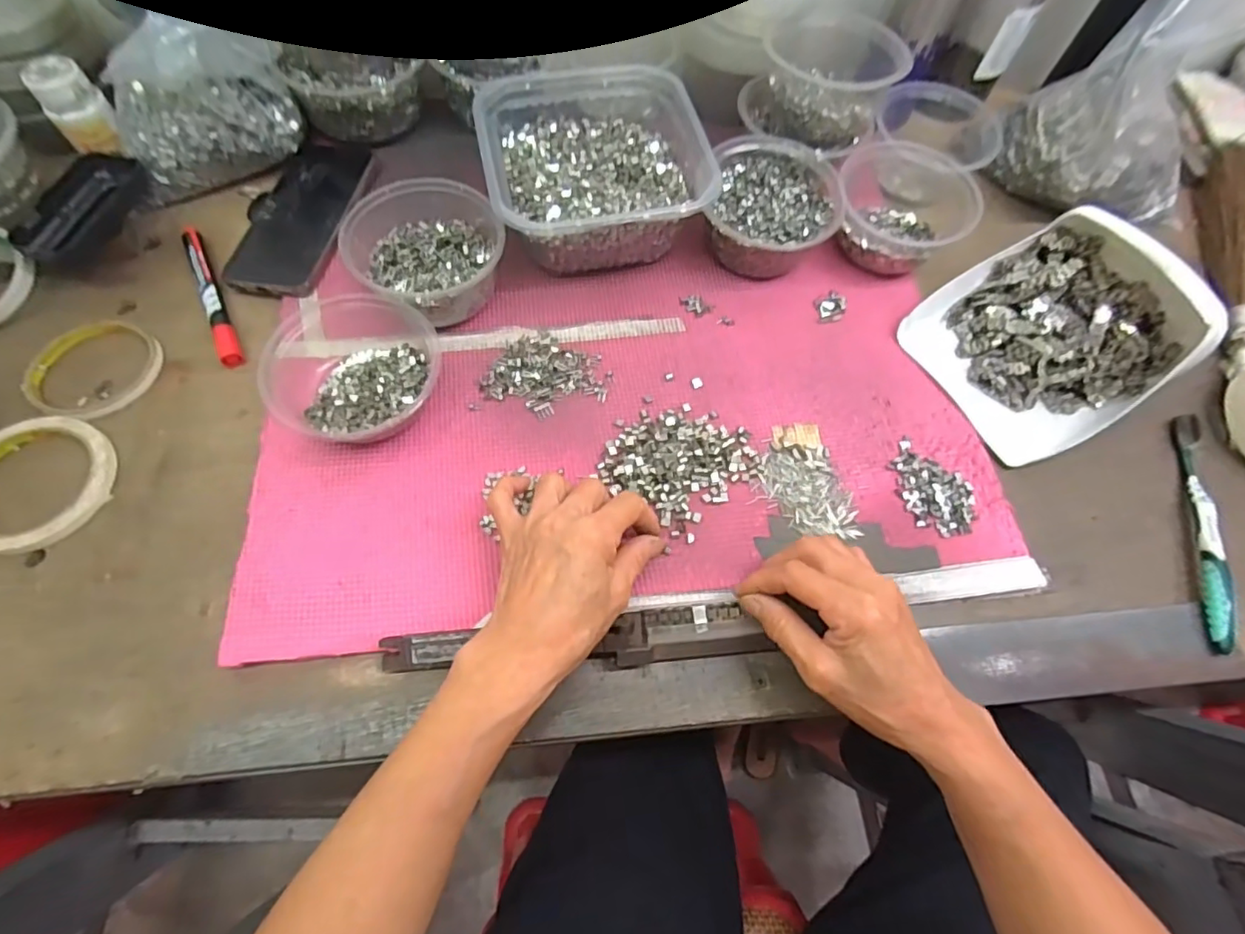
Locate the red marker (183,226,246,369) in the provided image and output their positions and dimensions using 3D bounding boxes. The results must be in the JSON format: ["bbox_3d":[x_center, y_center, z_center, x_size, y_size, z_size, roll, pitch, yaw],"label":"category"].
[{"bbox_3d":[-0.329,-0.140,0.468,0.015,0.012,0.147,-25,70,-13],"label":"red marker"}]

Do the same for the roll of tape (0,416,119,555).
[{"bbox_3d":[-0.402,0.009,0.399,0.102,0.009,0.098,1,66,-2],"label":"roll of tape"}]

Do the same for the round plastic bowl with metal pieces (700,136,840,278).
[{"bbox_3d":[0.122,-0.214,0.492,0.104,0.055,0.117,11,66,2],"label":"round plastic bowl with metal pieces"}]

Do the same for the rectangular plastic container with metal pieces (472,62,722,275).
[{"bbox_3d":[-0.029,-0.257,0.495,0.171,0.073,0.190,-12,68,-8],"label":"rectangular plastic container with metal pieces"}]

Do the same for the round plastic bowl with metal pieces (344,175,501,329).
[{"bbox_3d":[-0.151,-0.165,0.455,0.114,0.061,0.117,1,66,-2],"label":"round plastic bowl with metal pieces"}]

